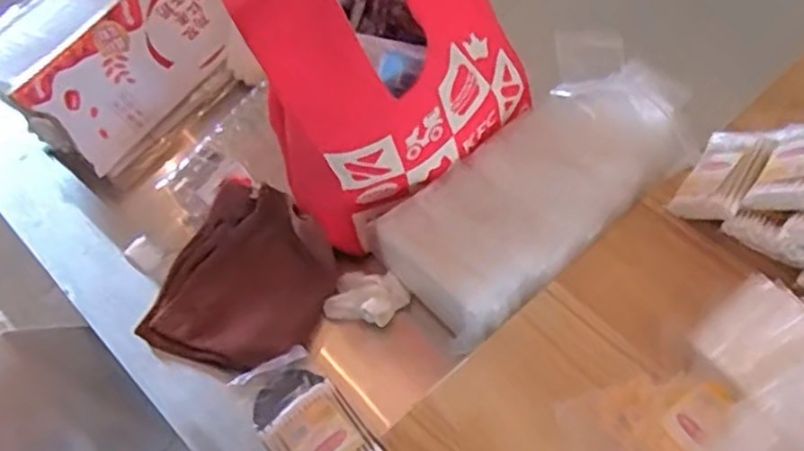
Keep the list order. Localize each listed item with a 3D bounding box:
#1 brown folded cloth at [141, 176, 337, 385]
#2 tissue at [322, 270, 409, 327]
[{"bbox_3d":[-0.132,0.050,0.592,0.132,0.030,0.157,33,74,21],"label":"brown folded cloth"},{"bbox_3d":[-0.029,0.058,0.573,0.060,0.029,0.044,18,61,18],"label":"tissue"}]

